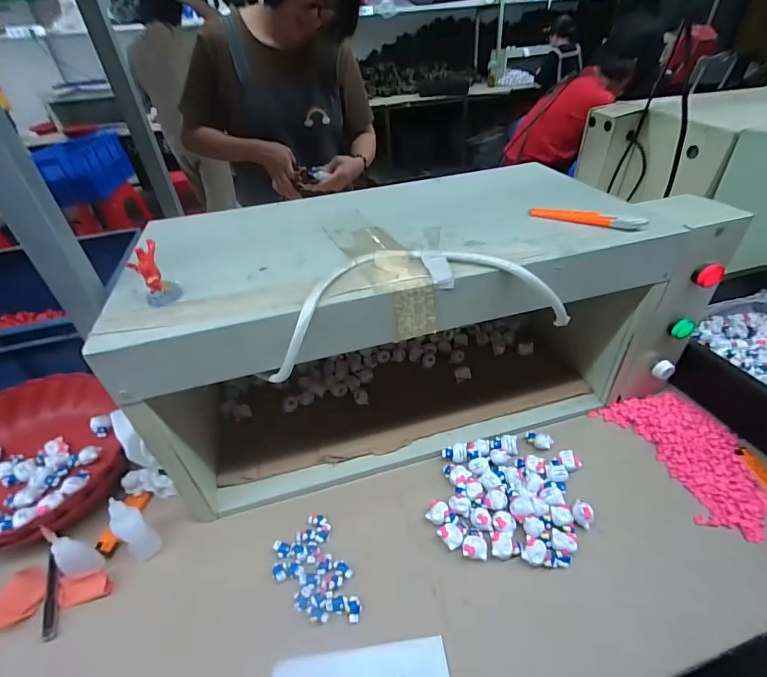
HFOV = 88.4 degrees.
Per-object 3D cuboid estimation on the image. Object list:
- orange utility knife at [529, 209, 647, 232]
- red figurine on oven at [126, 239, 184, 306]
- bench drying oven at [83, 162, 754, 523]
[{"bbox_3d":[0.226,-0.135,0.443,0.119,0.012,0.019,20,45,26],"label":"orange utility knife"},{"bbox_3d":[-0.212,-0.060,0.366,0.030,0.048,0.033,-24,44,-23],"label":"red figurine on oven"},{"bbox_3d":[0.057,-0.031,0.551,0.666,0.275,0.287,-11,40,-9],"label":"bench drying oven"}]

